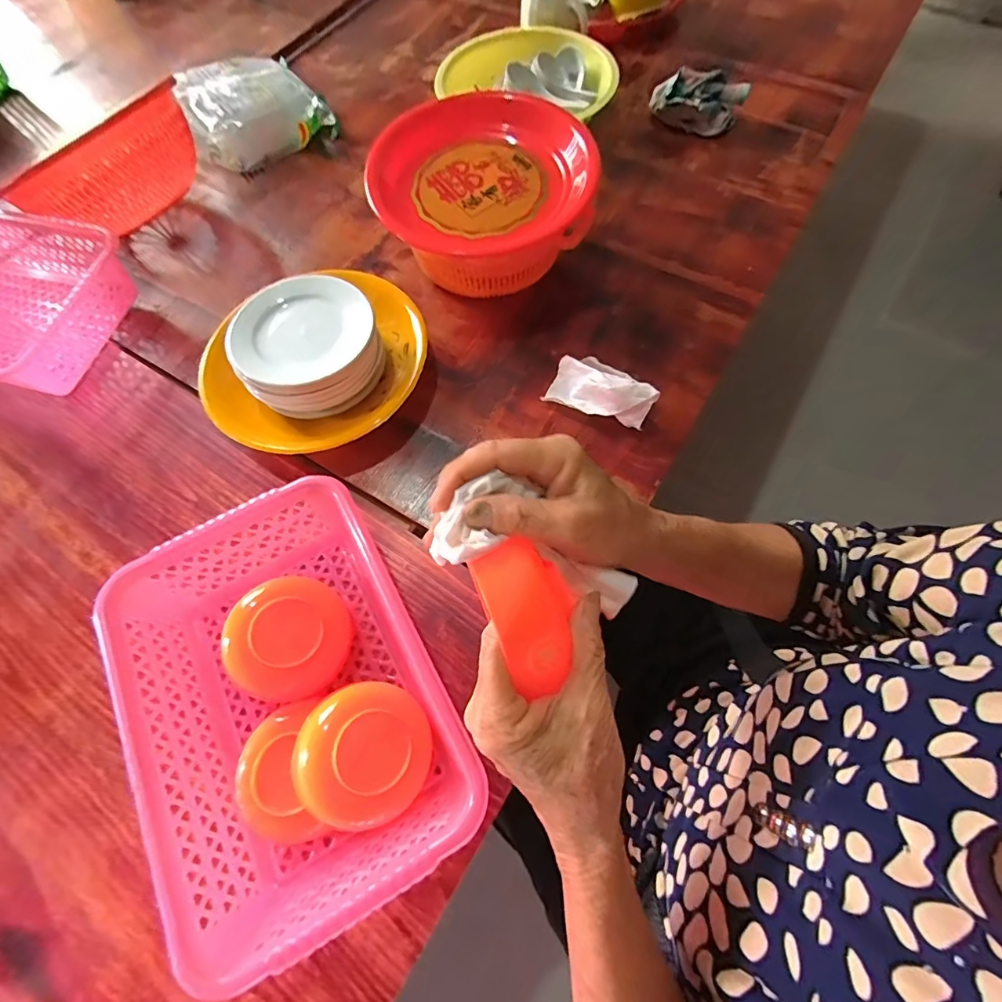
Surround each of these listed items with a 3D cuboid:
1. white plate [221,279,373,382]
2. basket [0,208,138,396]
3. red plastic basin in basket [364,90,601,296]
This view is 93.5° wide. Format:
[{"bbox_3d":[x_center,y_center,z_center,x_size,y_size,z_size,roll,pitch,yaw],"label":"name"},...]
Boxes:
[{"bbox_3d":[-0.207,-0.180,0.486,0.141,0.018,0.128,-28,68,-9],"label":"white plate"},{"bbox_3d":[-0.609,-0.236,0.561,0.287,0.077,0.208,14,69,8],"label":"basket"},{"bbox_3d":[-0.018,-0.361,0.567,0.253,0.112,0.230,-4,68,1],"label":"red plastic basin in basket"}]

